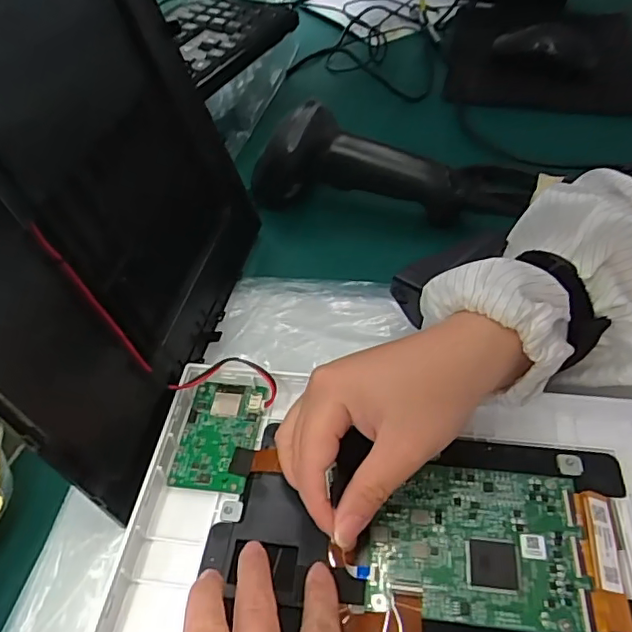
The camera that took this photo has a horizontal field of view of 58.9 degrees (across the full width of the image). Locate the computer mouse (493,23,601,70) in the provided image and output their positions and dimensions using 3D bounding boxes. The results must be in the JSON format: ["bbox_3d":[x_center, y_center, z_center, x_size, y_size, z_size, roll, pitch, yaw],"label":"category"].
[{"bbox_3d":[0.258,-0.296,0.623,0.100,0.034,0.070,1,47,5],"label":"computer mouse"}]

